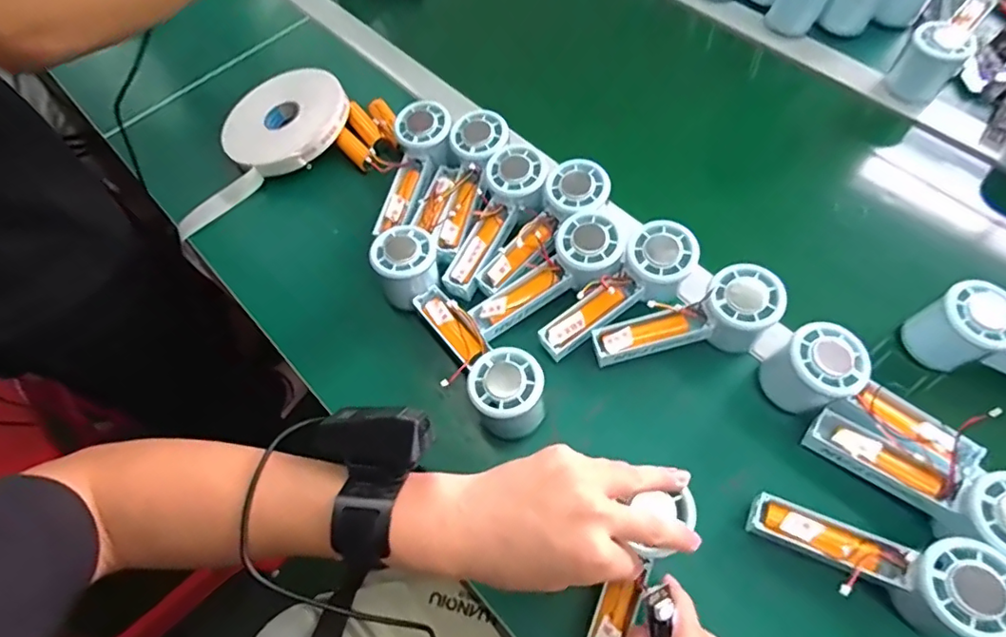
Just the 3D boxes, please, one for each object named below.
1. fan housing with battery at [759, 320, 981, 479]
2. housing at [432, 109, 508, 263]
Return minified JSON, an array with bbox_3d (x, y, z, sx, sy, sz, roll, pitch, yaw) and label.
[{"bbox_3d":[0.273,0.069,0.411,0.147,0.071,0.055,39,71,20],"label":"fan housing with battery"},{"bbox_3d":[-0.038,-0.129,0.522,0.057,0.033,0.156,14,82,10],"label":"housing"}]

